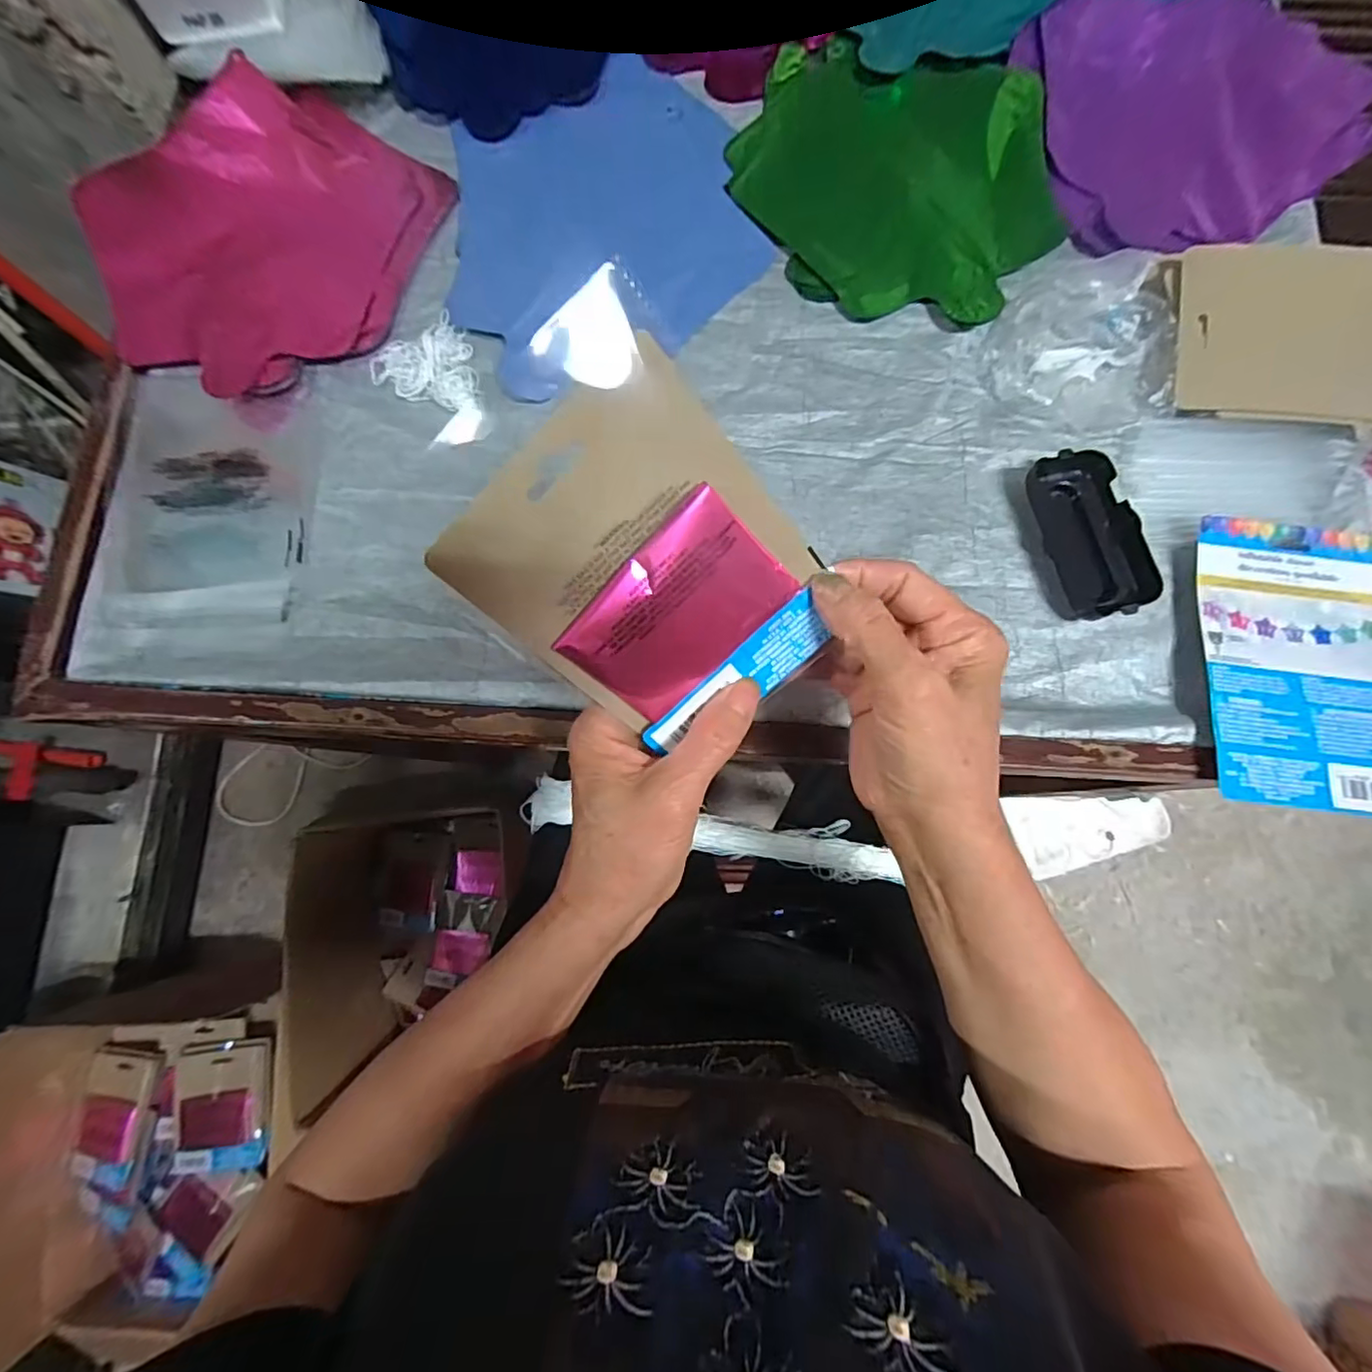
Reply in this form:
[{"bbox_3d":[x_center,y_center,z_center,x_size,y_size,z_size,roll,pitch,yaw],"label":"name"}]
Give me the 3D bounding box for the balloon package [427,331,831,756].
[{"bbox_3d":[-0.010,-0.043,0.252,0.112,0.013,0.144,-43,119,3],"label":"balloon package"}]

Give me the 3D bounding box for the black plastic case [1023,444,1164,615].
[{"bbox_3d":[0.264,-0.100,0.394,0.051,0.024,0.113,-12,79,-1],"label":"black plastic case"}]

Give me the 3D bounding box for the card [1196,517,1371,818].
[{"bbox_3d":[0.377,-0.016,0.367,0.110,0.010,0.181,6,74,4],"label":"card"}]

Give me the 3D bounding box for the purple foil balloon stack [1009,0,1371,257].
[{"bbox_3d":[0.378,-0.455,0.469,0.238,0.033,0.257,-8,79,0],"label":"purple foil balloon stack"}]

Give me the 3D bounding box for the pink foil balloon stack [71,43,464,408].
[{"bbox_3d":[-0.330,-0.344,0.452,0.243,0.024,0.246,23,80,6],"label":"pink foil balloon stack"}]

